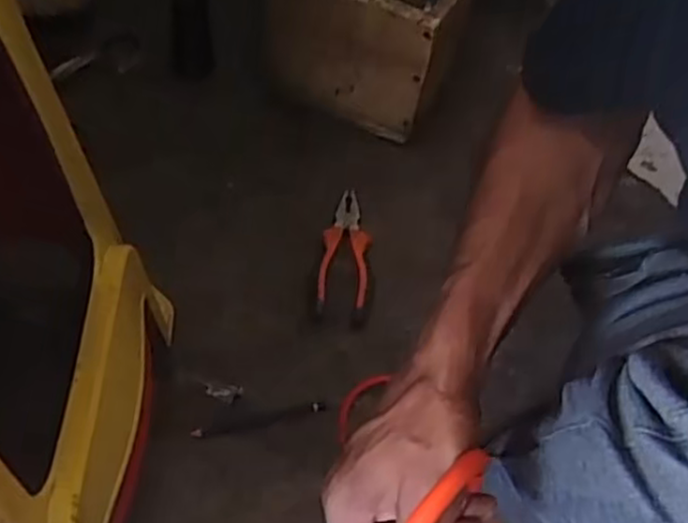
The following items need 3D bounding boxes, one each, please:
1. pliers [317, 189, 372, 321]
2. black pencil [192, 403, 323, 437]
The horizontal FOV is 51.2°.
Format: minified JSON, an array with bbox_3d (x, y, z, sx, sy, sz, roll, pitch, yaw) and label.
[{"bbox_3d":[0.004,-0.016,0.742,0.048,0.025,0.155,7,52,0],"label":"pliers"},{"bbox_3d":[-0.074,0.138,0.627,0.114,0.010,0.013,-10,54,-13],"label":"black pencil"}]

